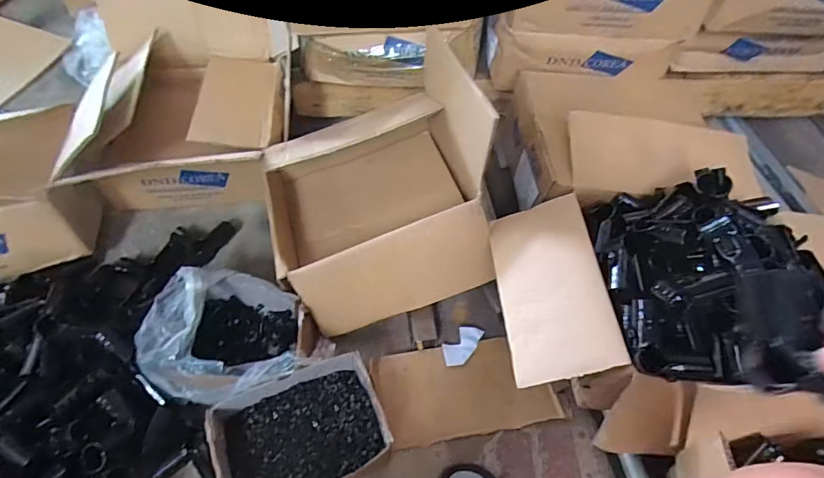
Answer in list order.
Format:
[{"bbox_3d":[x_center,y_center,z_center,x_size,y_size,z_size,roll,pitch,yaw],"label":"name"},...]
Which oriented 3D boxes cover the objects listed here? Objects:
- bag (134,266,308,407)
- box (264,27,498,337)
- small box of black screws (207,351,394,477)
[{"bbox_3d":[-0.266,0.143,0.683,0.207,0.139,0.195,-4,54,-7],"label":"bag"},{"bbox_3d":[-0.067,-0.096,0.741,0.325,0.282,0.364,-10,55,-12],"label":"box"},{"bbox_3d":[-0.145,0.265,0.619,0.202,0.083,0.149,-20,58,-18],"label":"small box of black screws"}]

